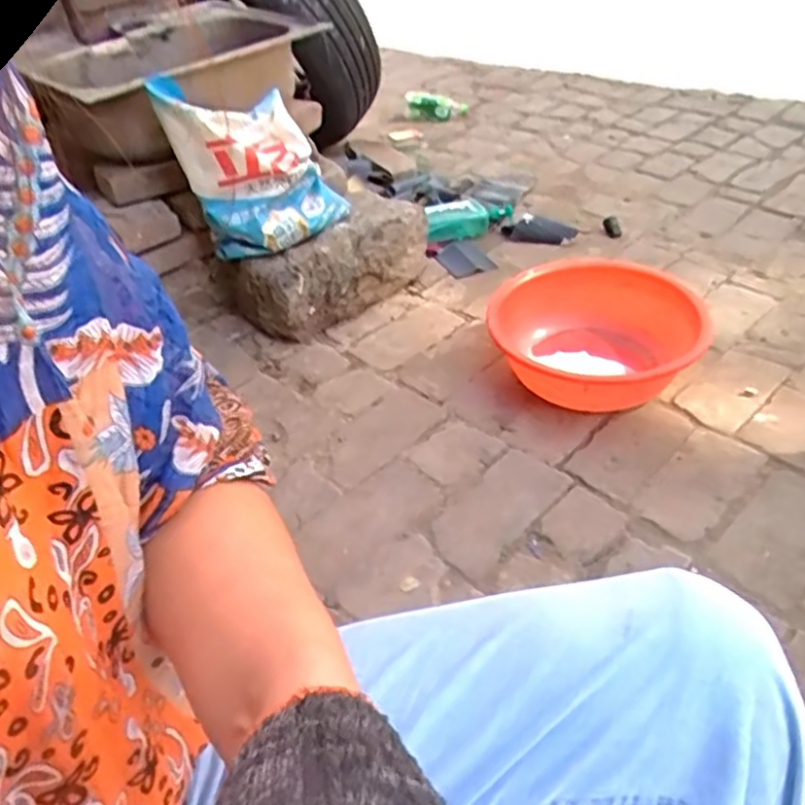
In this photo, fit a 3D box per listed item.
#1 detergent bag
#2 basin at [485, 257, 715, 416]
[{"bbox_3d":[-0.261,-0.443,1.269,0.297,0.277,0.124,-26,44,-21],"label":"detergent bag"},{"bbox_3d":[0.352,-0.127,1.273,0.370,0.133,0.456,-3,40,3],"label":"basin"}]

